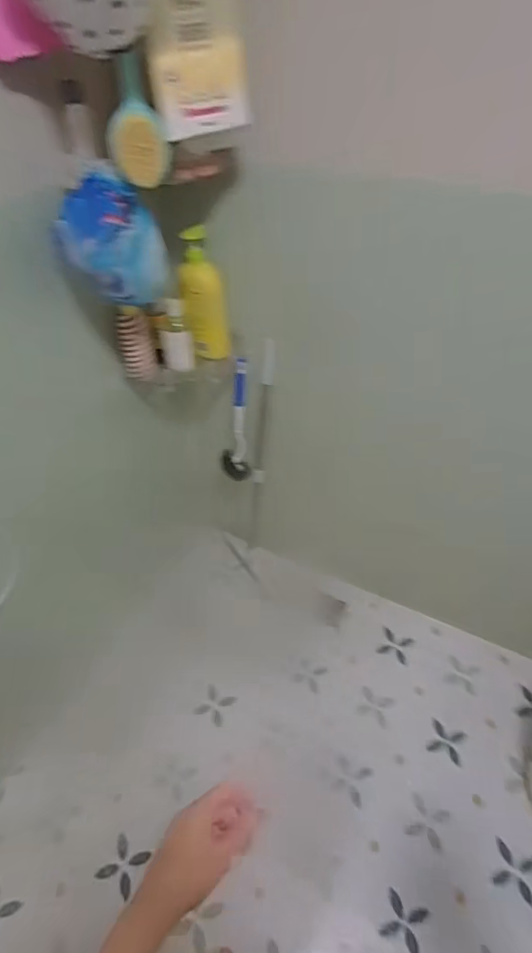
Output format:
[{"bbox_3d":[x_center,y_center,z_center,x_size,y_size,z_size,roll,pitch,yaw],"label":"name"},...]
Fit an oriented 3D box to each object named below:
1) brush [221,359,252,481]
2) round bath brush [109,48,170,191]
[{"bbox_3d":[-0.081,-0.132,1.247,0.084,0.366,0.034,-7,45,-4],"label":"brush"},{"bbox_3d":[-0.192,-0.522,0.721,0.087,0.152,0.026,-11,46,-9],"label":"round bath brush"}]

